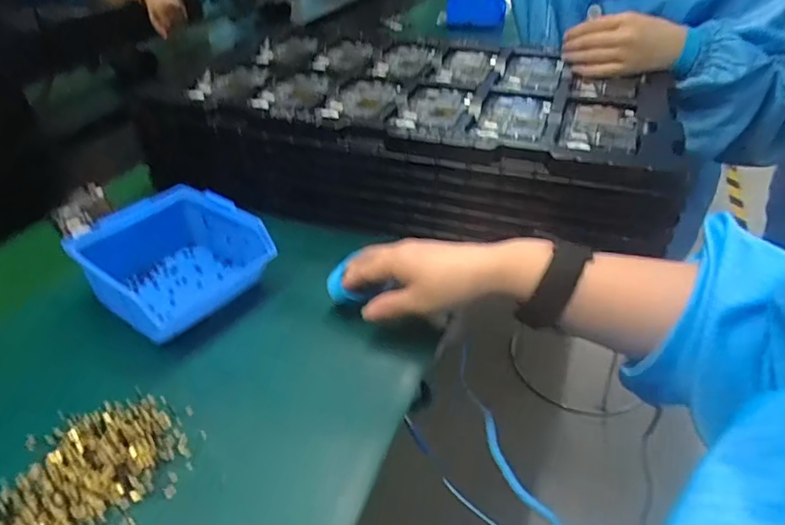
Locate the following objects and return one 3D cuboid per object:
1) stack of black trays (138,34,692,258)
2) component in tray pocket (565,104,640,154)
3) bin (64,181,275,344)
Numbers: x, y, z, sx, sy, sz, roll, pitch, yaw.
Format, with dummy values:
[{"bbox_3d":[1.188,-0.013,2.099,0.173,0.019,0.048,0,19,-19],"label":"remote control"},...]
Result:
[{"bbox_3d":[0.030,-0.169,0.626,0.548,0.116,0.302,12,41,15],"label":"stack of black trays"},{"bbox_3d":[0.205,-0.131,0.512,0.060,0.006,0.125,9,35,20],"label":"component in tray pocket"},{"bbox_3d":[-0.191,0.001,0.463,0.129,0.071,0.126,24,42,36],"label":"bin"}]

